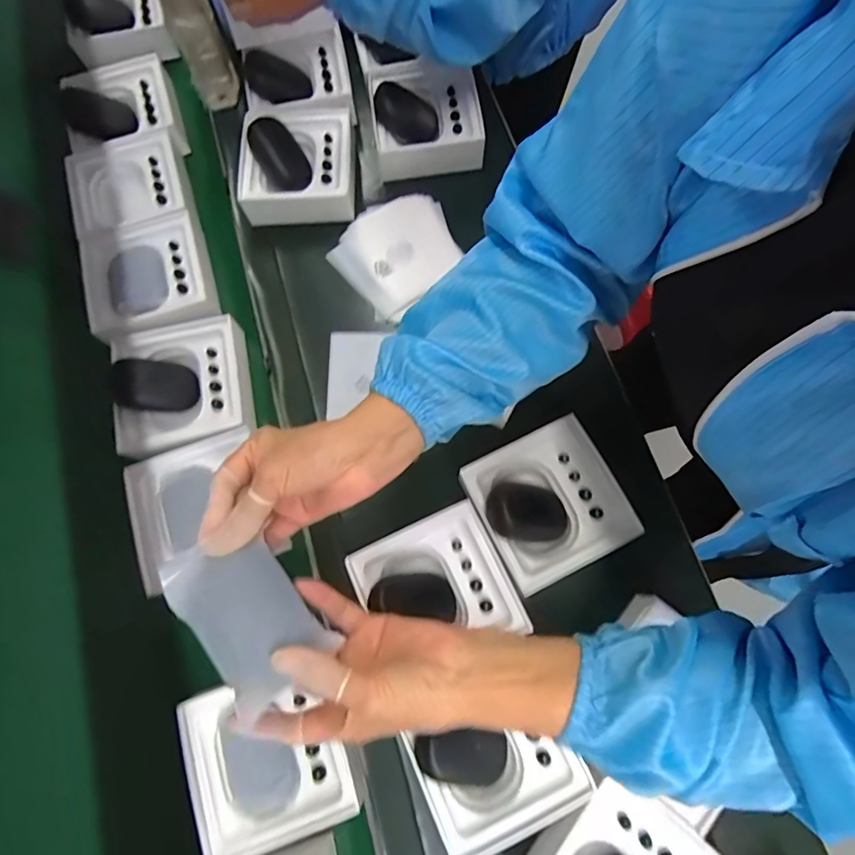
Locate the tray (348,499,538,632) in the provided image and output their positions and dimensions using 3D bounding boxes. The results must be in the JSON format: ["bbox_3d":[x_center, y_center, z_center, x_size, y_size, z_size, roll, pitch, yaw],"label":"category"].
[{"bbox_3d":[0.008,0.157,0.461,0.137,0.044,0.133,-25,76,-5],"label":"tray"}]

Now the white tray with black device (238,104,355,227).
[{"bbox_3d":[-0.165,-0.340,0.611,0.137,0.060,0.142,-5,75,0],"label":"white tray with black device"}]

